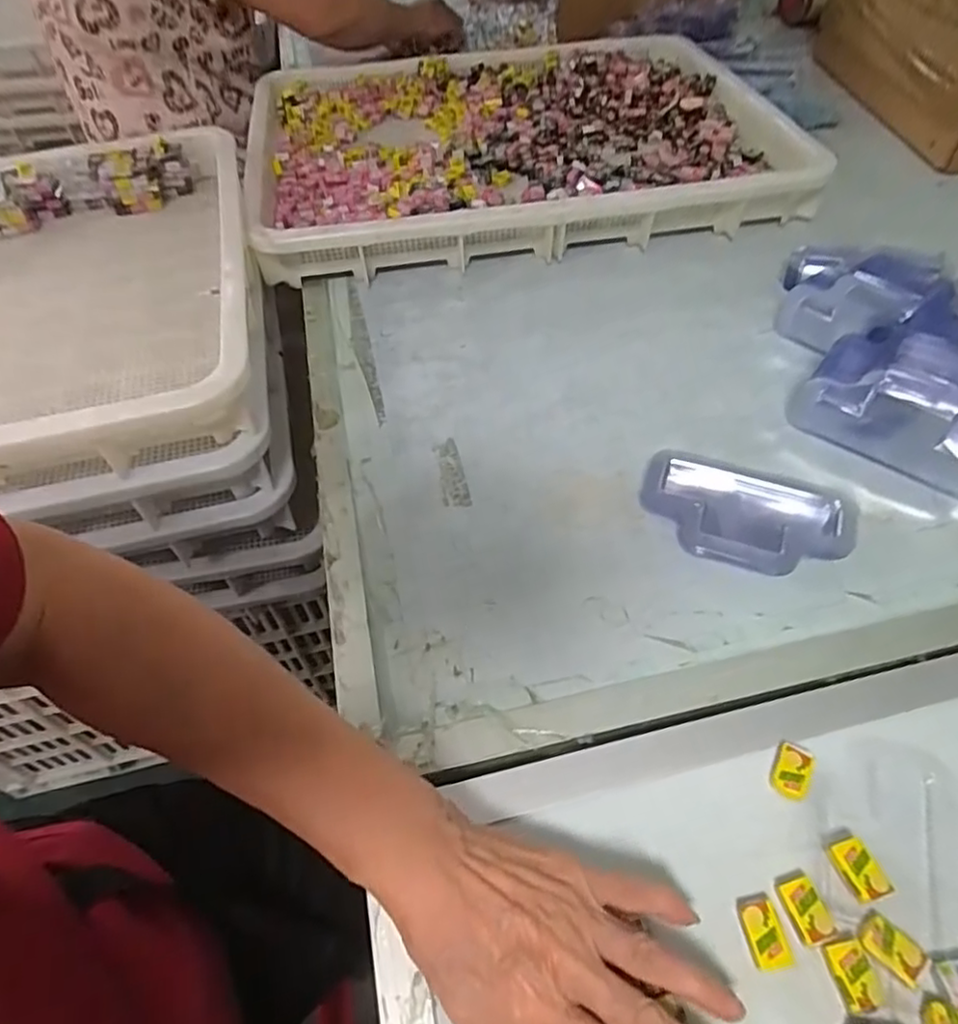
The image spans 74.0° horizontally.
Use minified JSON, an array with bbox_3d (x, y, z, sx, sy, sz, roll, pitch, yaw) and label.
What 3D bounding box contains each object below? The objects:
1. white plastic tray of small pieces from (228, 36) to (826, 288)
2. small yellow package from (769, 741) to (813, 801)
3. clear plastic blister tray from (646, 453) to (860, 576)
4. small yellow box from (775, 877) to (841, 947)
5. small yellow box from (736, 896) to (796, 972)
[{"bbox_3d":[0.039,-0.463,0.797,0.634,0.065,0.495,-7,51,-3],"label":"white plastic tray of small pieces"},{"bbox_3d":[0.169,0.139,0.343,0.018,0.007,0.028,19,55,17],"label":"small yellow package"},{"bbox_3d":[0.184,0.002,0.443,0.136,0.029,0.077,13,53,12],"label":"clear plastic blister tray"},{"bbox_3d":[0.158,0.192,0.306,0.017,0.004,0.026,-14,52,-8],"label":"small yellow box"},{"bbox_3d":[0.136,0.200,0.302,0.019,0.006,0.029,-9,51,-4],"label":"small yellow box"}]

